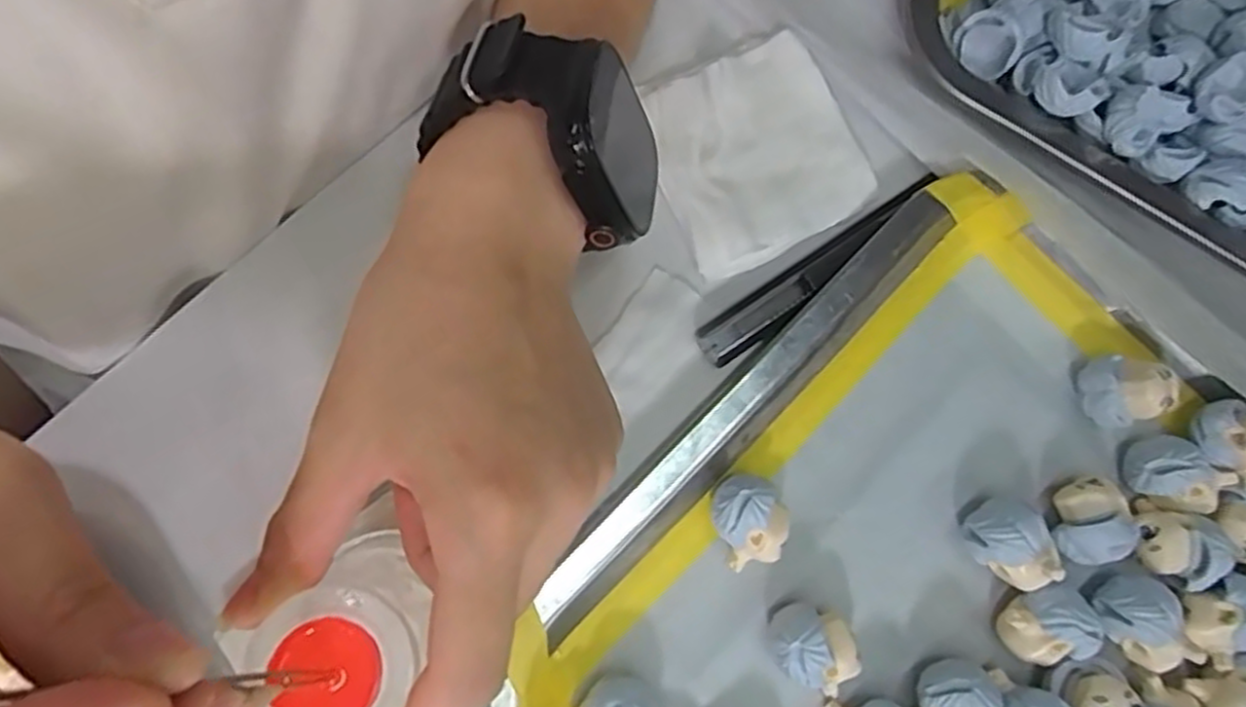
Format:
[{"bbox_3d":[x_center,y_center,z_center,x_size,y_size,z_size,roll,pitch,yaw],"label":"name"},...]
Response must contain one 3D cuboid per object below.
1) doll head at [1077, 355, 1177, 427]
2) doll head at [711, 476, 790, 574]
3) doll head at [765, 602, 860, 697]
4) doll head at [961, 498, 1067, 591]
[{"bbox_3d":[0.169,0.012,0.257,0.023,0.020,0.024,-20,81,-7],"label":"doll head"},{"bbox_3d":[0.041,0.053,0.241,0.021,0.022,0.028,-21,81,-7],"label":"doll head"},{"bbox_3d":[0.059,0.091,0.233,0.027,0.025,0.022,25,78,2],"label":"doll head"},{"bbox_3d":[0.122,0.061,0.242,0.020,0.027,0.027,-3,79,-4],"label":"doll head"}]

